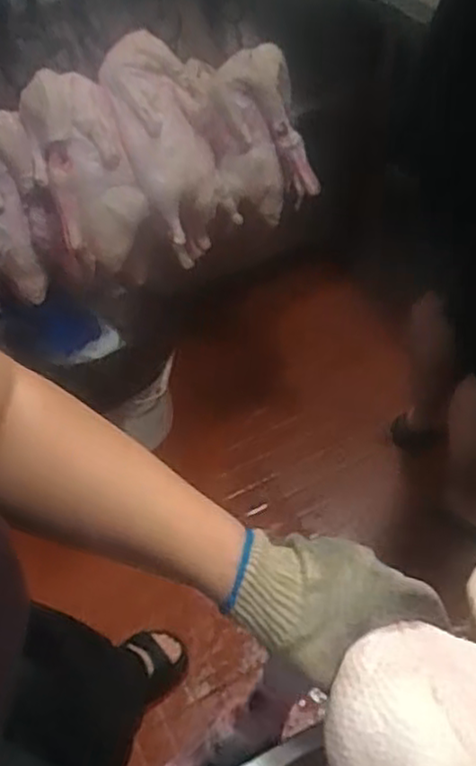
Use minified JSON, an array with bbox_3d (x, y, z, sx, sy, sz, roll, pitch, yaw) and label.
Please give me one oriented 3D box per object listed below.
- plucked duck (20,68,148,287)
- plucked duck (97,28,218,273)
[{"bbox_3d":[-0.256,-0.349,1.242,0.159,0.344,0.152,-15,15,-7],"label":"plucked duck"},{"bbox_3d":[-0.123,-0.407,1.279,0.159,0.395,0.144,-20,15,-10],"label":"plucked duck"}]

